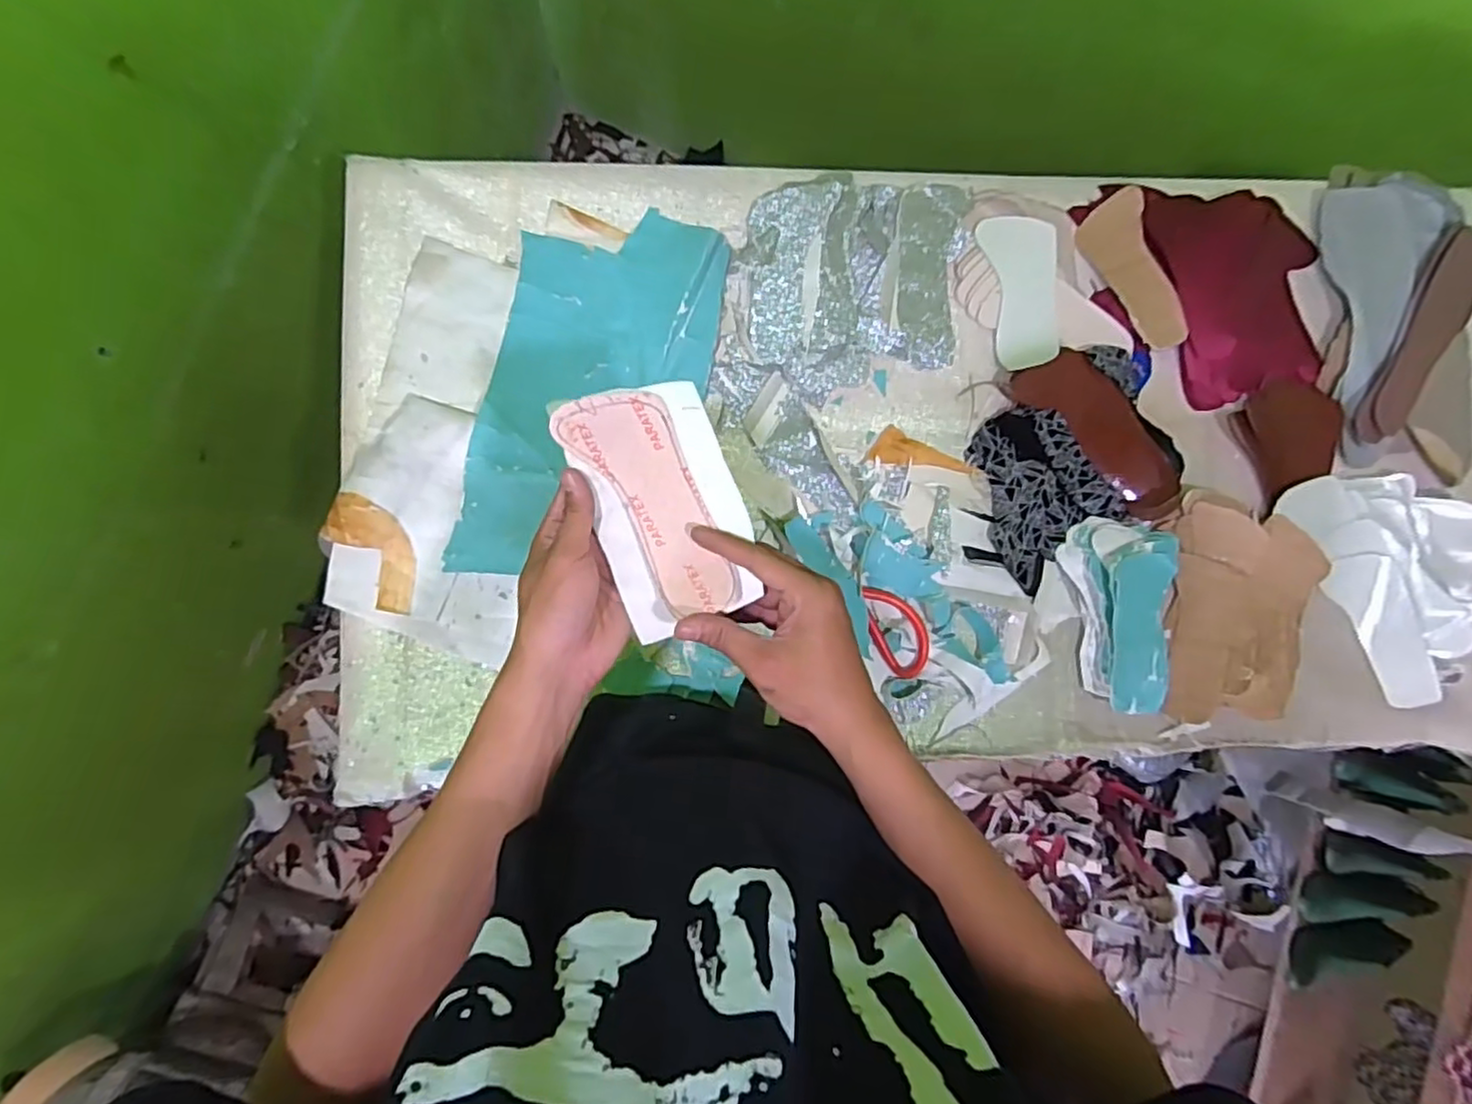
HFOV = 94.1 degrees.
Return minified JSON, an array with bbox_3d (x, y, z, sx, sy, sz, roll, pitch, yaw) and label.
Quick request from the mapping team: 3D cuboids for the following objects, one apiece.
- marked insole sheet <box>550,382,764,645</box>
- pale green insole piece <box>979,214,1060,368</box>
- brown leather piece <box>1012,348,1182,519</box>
[{"bbox_3d":[-0.047,-0.033,0.445,0.096,0.035,0.158,-23,87,-7],"label":"marked insole sheet"},{"bbox_3d":[0.289,-0.263,0.687,0.067,0.012,0.154,-9,84,26],"label":"pale green insole piece"},{"bbox_3d":[0.367,-0.121,0.691,0.197,0.040,0.074,45,83,0],"label":"brown leather piece"}]

